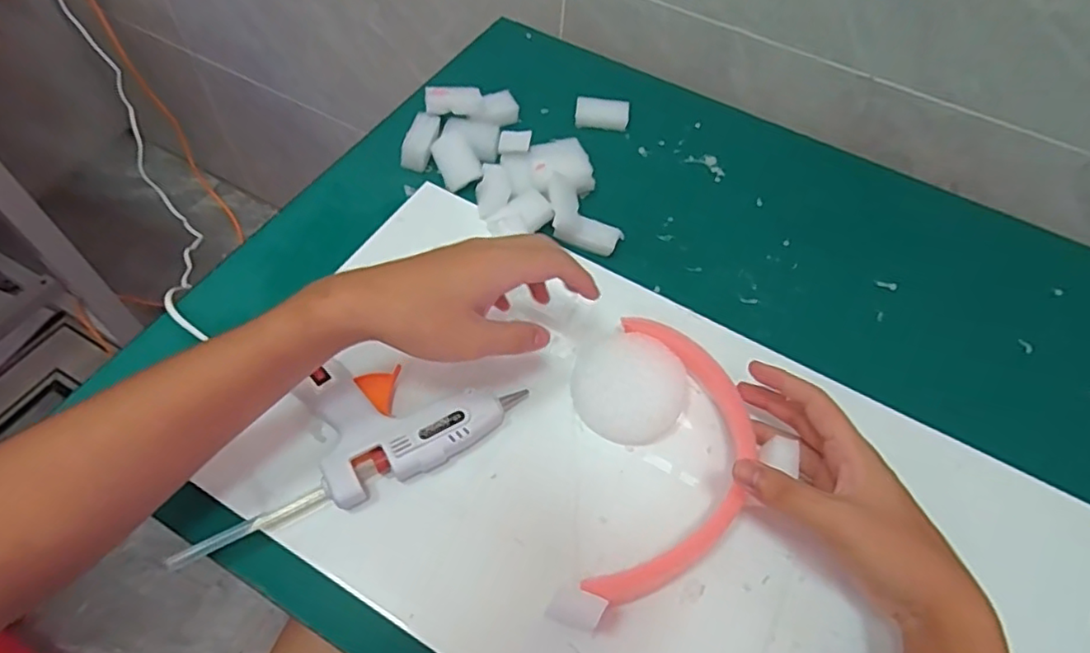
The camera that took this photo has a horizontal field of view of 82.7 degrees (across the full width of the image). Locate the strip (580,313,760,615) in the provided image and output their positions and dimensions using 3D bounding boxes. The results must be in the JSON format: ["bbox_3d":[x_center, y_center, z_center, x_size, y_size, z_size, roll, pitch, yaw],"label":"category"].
[{"bbox_3d":[0.083,0.088,0.409,0.094,0.035,0.191,15,59,6],"label":"strip"}]

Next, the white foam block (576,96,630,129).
[{"bbox_3d":[0.057,-0.210,0.617,0.053,0.020,0.025,5,57,-1],"label":"white foam block"}]

